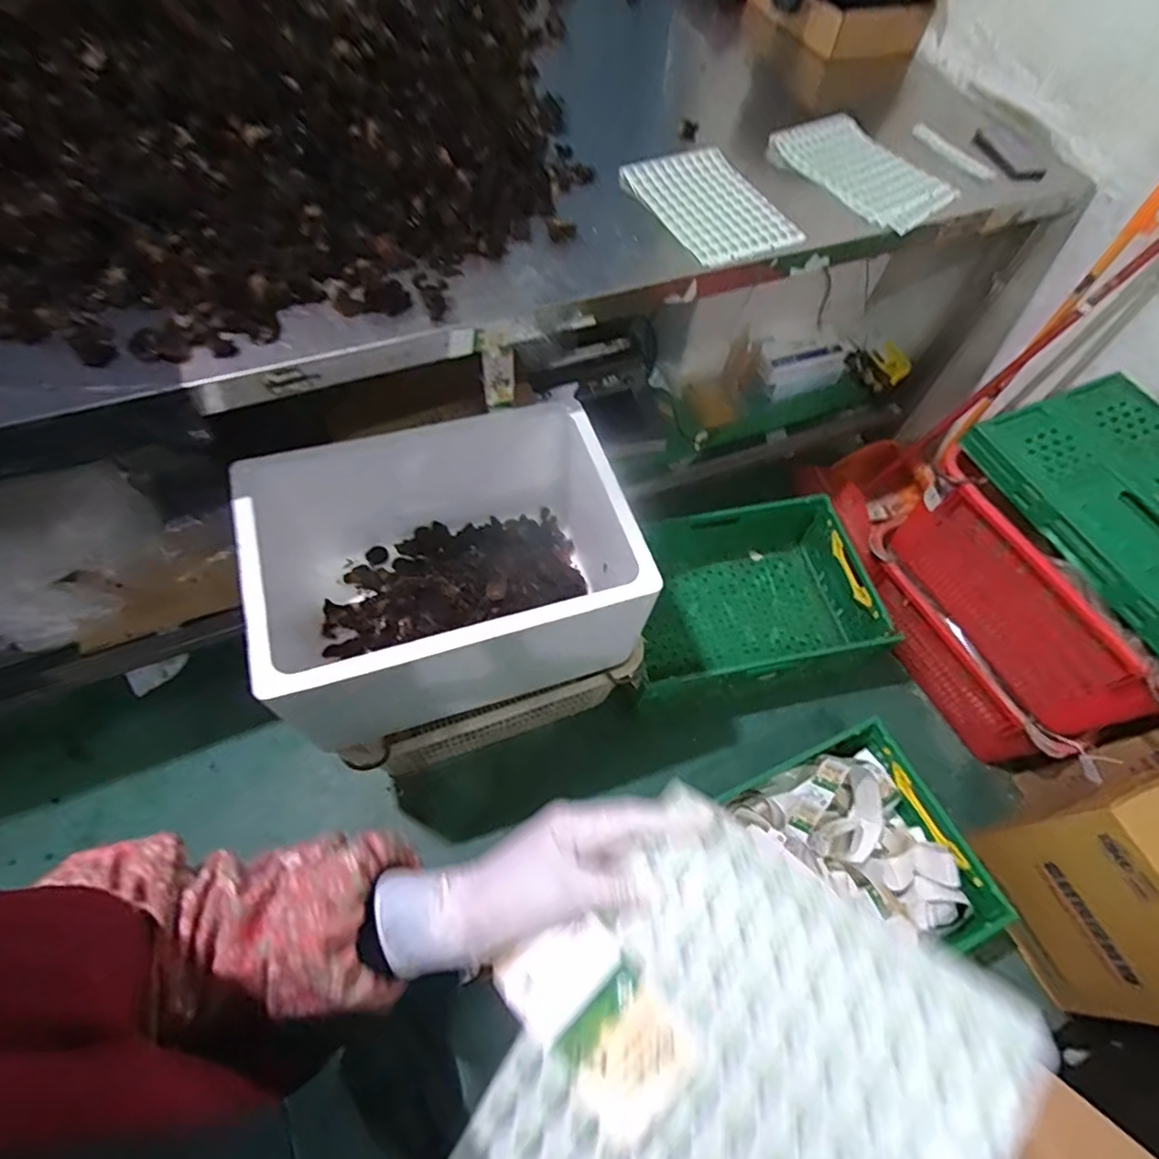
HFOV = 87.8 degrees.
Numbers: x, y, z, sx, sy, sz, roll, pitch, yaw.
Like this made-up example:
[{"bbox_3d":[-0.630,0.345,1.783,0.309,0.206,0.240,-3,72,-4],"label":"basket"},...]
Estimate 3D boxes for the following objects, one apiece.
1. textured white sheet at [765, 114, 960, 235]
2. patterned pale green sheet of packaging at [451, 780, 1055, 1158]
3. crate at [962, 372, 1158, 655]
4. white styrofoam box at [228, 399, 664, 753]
[{"bbox_3d":[0.511,-0.751,1.090,0.211,0.036,0.311,-39,70,-23],"label":"textured white sheet"},{"bbox_3d":[0.068,0.278,0.302,0.196,0.020,0.266,30,85,26],"label":"patterned pale green sheet of packaging"},{"bbox_3d":[1.055,-0.109,1.089,0.403,0.071,0.586,-21,64,-16],"label":"crate"},{"bbox_3d":[-0.217,-0.013,1.056,0.648,0.317,0.420,-16,62,-14],"label":"white styrofoam box"}]

